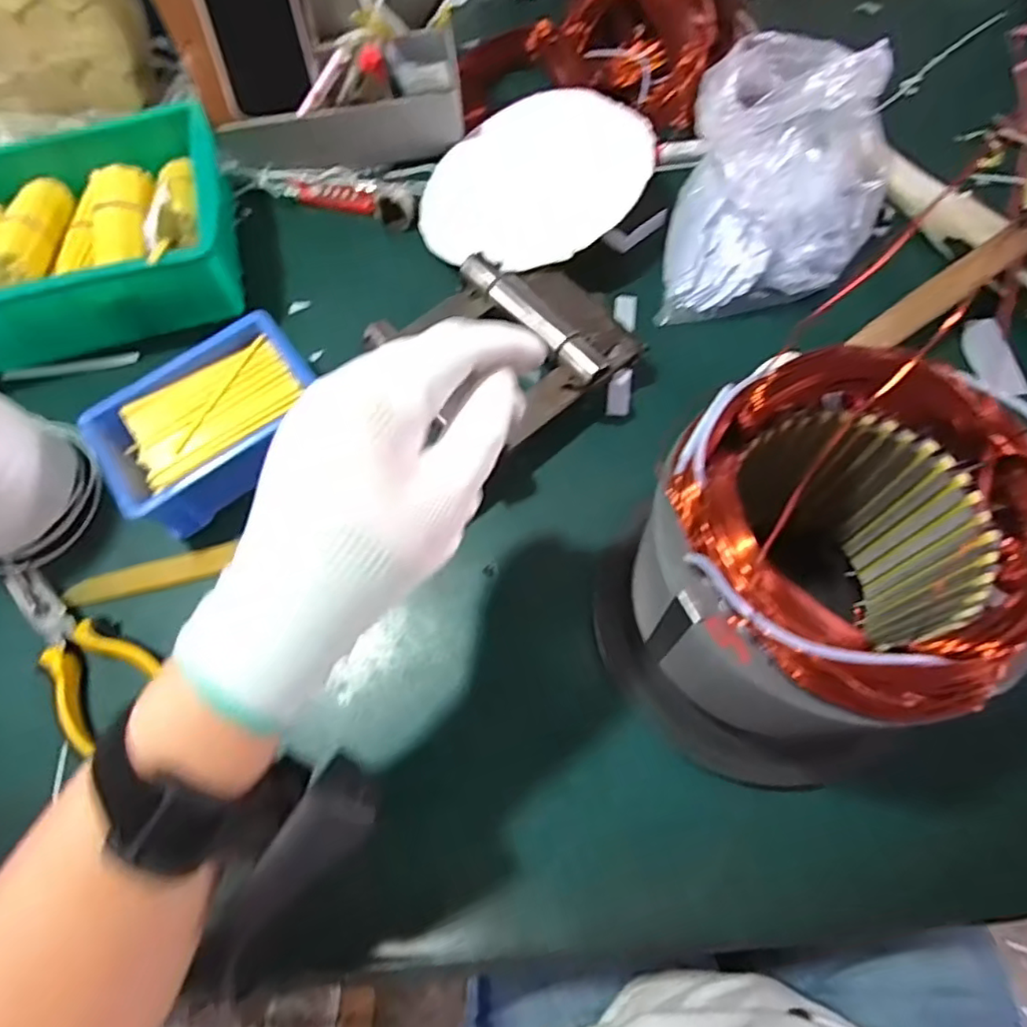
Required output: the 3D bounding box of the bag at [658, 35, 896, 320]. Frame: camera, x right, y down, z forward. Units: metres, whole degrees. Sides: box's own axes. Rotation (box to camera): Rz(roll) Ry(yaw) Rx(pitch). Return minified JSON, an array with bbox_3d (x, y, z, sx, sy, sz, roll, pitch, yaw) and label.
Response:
[{"bbox_3d":[0.207,-0.265,0.451,0.151,0.120,0.226,10,69,7],"label":"bag"}]

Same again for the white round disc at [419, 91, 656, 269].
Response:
[{"bbox_3d":[0.016,-0.276,0.500,0.191,0.006,0.184,-7,64,14],"label":"white round disc"}]

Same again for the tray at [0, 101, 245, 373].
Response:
[{"bbox_3d":[-0.352,-0.229,0.492,0.243,0.065,0.191,-13,68,-2],"label":"tray"}]

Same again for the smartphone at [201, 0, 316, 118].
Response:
[{"bbox_3d":[-0.209,-0.403,0.483,0.071,0.139,0.009,-17,32,-12],"label":"smartphone"}]

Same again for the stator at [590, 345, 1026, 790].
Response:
[{"bbox_3d":[0.137,0.034,0.300,0.169,0.185,0.148,24,71,12],"label":"stator"}]

